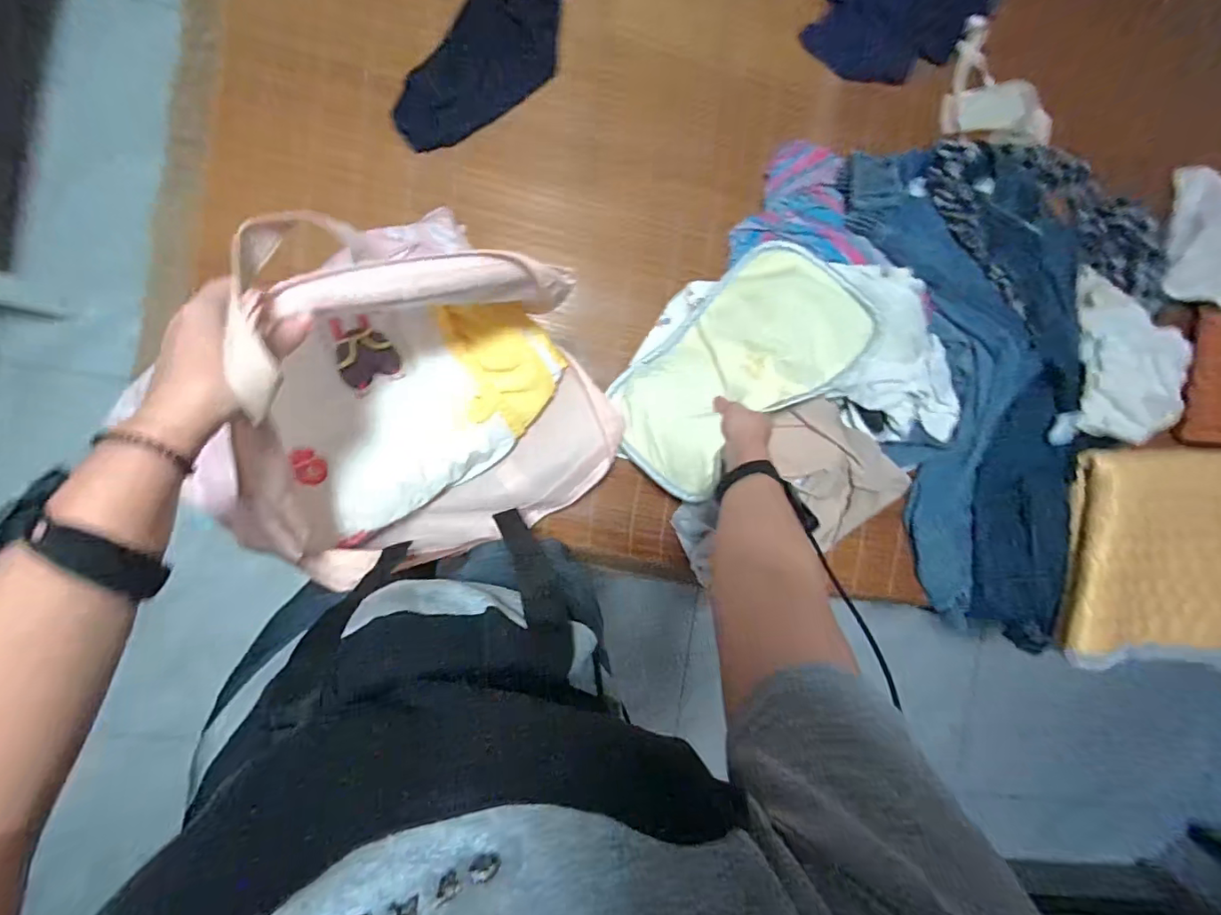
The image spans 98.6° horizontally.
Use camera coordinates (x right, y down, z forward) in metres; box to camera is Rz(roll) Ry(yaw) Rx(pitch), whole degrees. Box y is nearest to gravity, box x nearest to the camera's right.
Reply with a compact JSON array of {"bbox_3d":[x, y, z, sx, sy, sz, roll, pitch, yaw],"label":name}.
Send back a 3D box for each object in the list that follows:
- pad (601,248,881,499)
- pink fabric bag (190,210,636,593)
[{"bbox_3d":[0.165,-0.122,0.708,0.352,0.045,0.200,-43,71,0],"label":"pad"},{"bbox_3d":[-0.164,-0.045,0.535,0.330,0.342,0.288,-13,90,-9],"label":"pink fabric bag"}]

